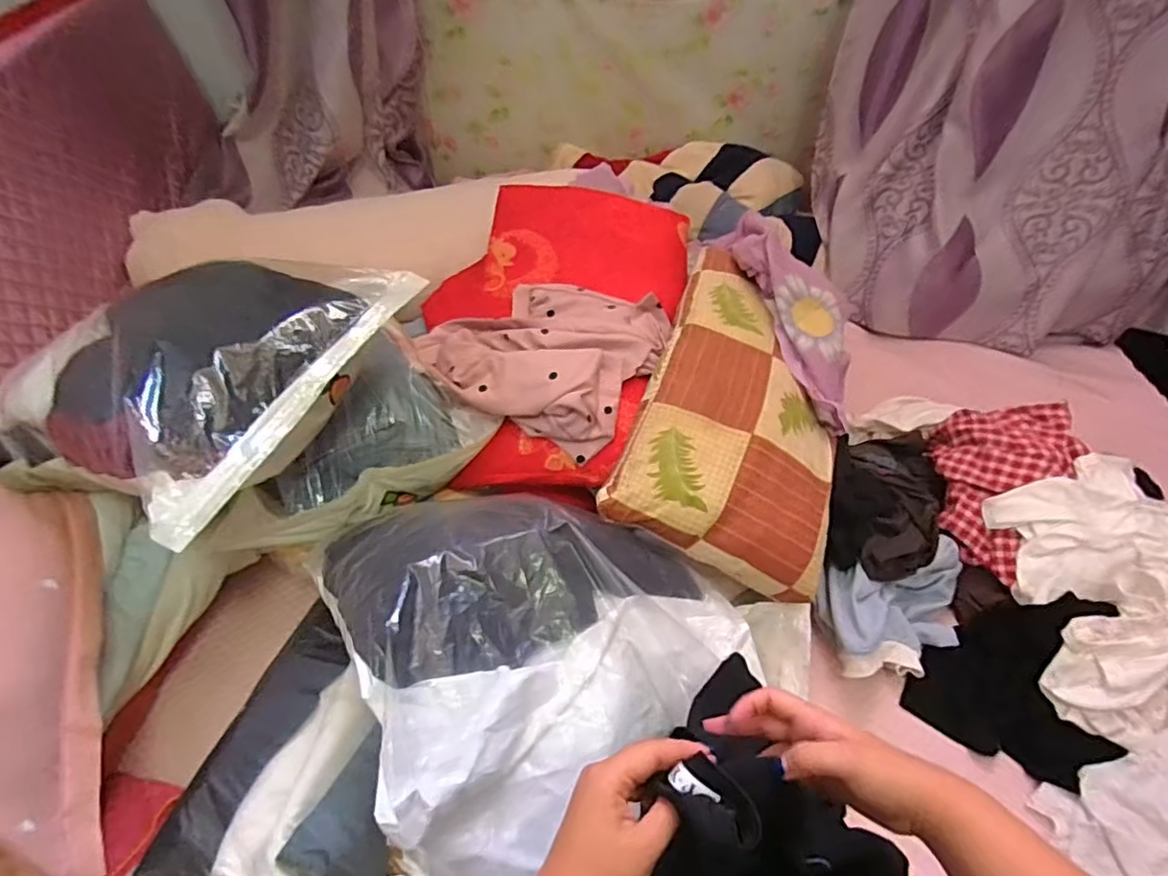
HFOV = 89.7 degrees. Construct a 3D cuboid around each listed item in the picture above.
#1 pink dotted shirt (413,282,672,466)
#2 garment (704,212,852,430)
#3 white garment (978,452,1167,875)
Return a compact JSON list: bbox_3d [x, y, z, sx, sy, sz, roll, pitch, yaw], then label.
[{"bbox_3d":[-0.085,-0.165,0.998,0.402,0.091,0.311,23,53,16],"label":"pink dotted shirt"},{"bbox_3d":[0.350,-0.217,0.979,0.132,0.103,0.426,-15,72,-14],"label":"garment"},{"bbox_3d":[0.749,0.281,0.816,0.283,0.099,0.602,8,67,5],"label":"white garment"}]

